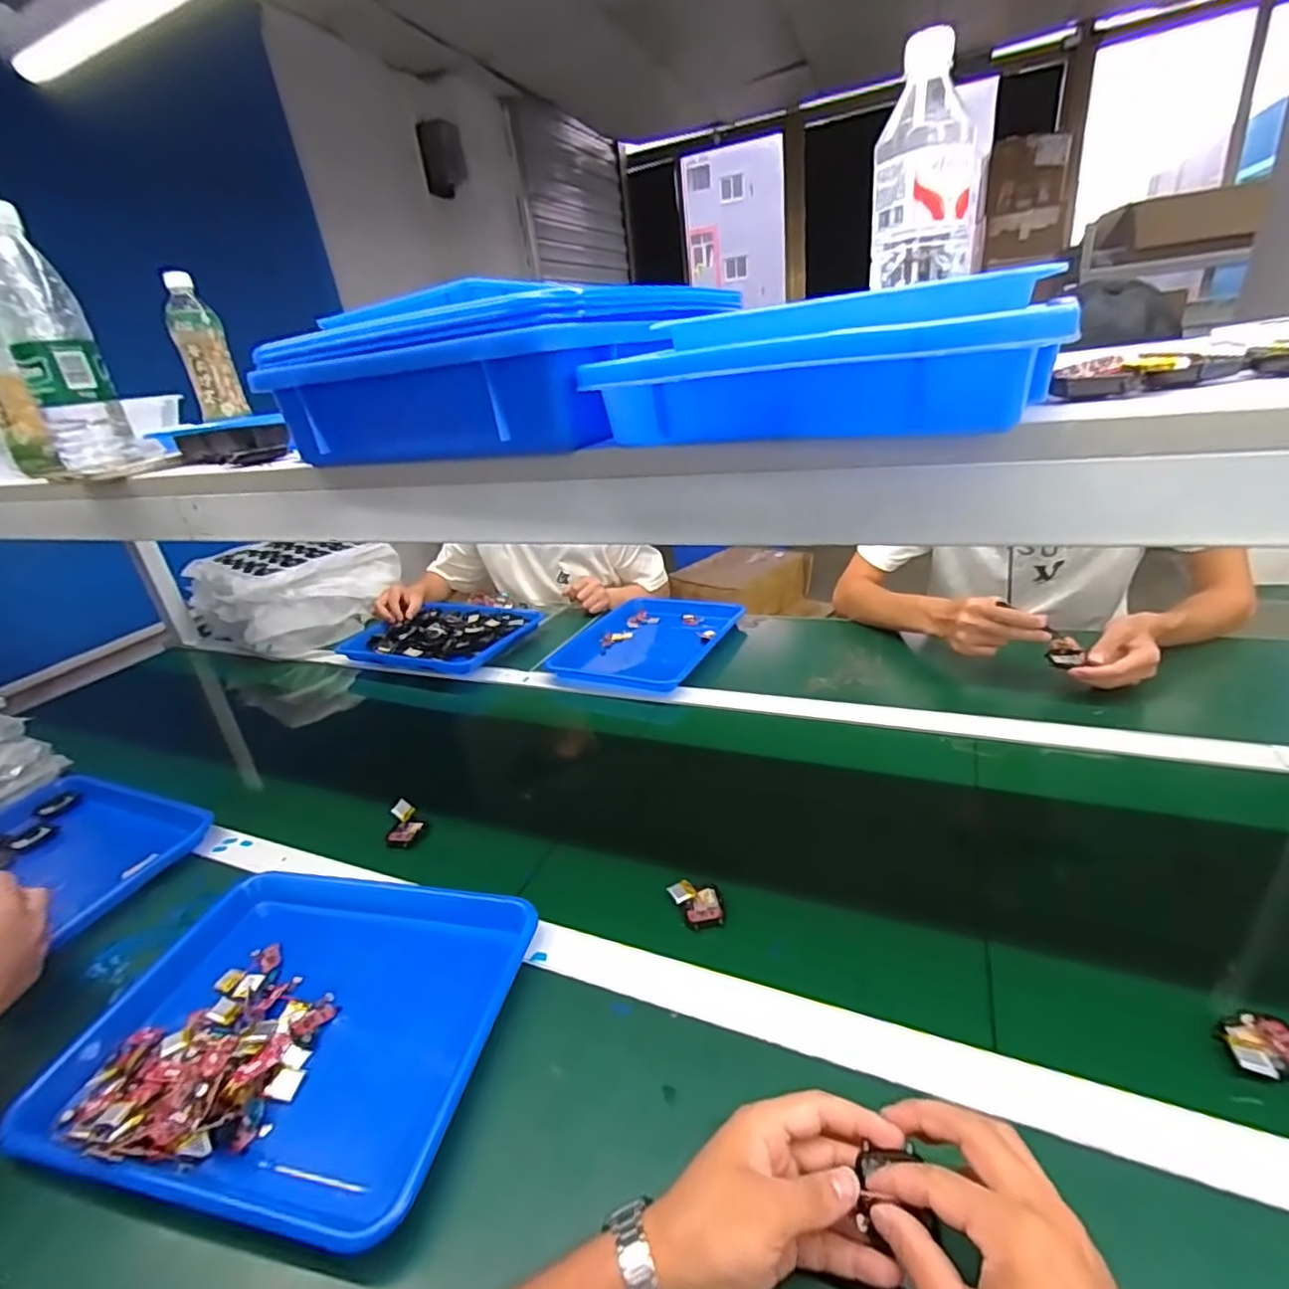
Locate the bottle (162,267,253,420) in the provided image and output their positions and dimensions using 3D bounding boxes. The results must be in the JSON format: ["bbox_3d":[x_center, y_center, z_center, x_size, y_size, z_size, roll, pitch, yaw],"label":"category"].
[{"bbox_3d":[-0.616,-0.413,0.868,0.059,0.181,0.057,-20,29,-25],"label":"bottle"}]

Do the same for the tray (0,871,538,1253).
[{"bbox_3d":[-0.270,0.296,0.500,0.322,0.040,0.250,2,27,17],"label":"tray"}]

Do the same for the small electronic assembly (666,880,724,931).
[{"bbox_3d":[0.047,0.235,0.567,0.047,0.016,0.044,-5,26,4],"label":"small electronic assembly"}]

